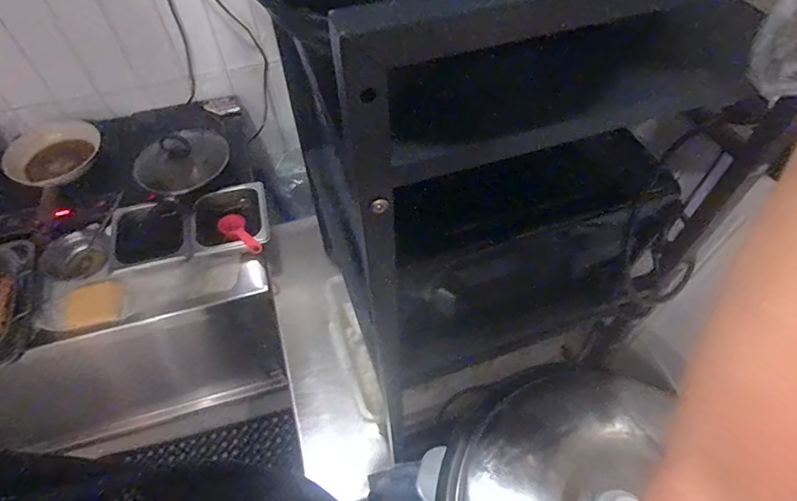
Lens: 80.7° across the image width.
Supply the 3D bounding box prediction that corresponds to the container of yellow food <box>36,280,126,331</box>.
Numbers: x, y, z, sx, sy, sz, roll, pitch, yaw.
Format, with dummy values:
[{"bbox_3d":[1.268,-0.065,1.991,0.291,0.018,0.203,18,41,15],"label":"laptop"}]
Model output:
[{"bbox_3d":[-0.658,0.115,0.980,0.152,0.041,0.095,-7,55,-5],"label":"container of yellow food"}]

